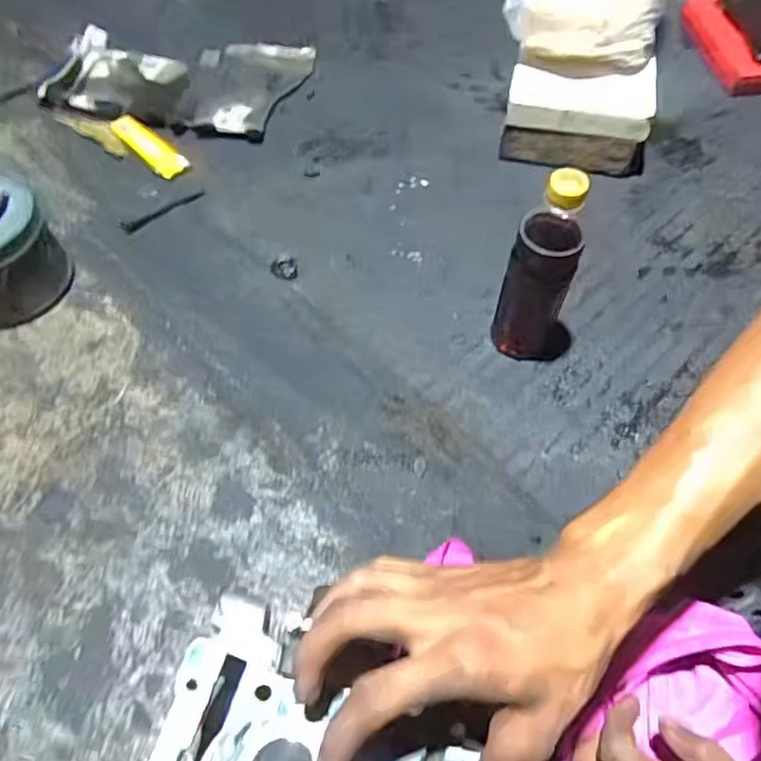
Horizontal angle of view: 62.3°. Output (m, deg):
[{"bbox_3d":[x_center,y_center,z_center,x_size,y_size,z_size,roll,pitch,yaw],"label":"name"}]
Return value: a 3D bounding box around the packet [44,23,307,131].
[{"bbox_3d":[-0.262,-0.393,0.826,0.311,0.029,0.183,6,59,3],"label":"packet"}]

